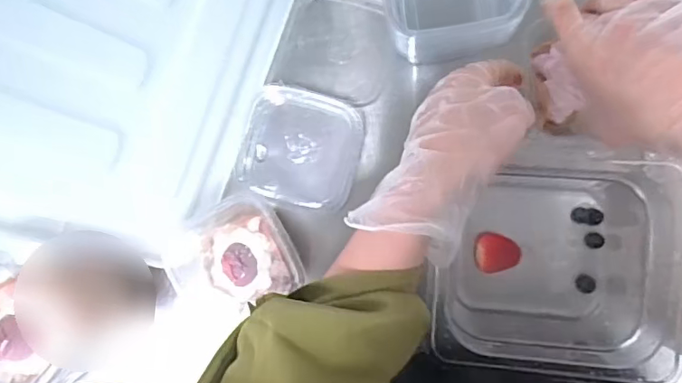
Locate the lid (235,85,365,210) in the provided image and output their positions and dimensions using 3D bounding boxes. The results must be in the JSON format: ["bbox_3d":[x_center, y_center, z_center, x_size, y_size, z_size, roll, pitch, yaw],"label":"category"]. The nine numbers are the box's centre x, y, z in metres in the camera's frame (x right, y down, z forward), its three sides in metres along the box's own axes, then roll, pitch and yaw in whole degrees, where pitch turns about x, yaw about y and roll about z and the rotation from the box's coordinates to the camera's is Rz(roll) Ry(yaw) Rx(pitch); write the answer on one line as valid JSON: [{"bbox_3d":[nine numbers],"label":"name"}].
[{"bbox_3d":[-0.035,-0.038,0.489,0.103,0.019,0.100,1,102,5],"label":"lid"}]

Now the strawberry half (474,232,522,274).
[{"bbox_3d":[0.134,0.052,0.464,0.040,0.022,0.033,-3,88,7],"label":"strawberry half"}]

